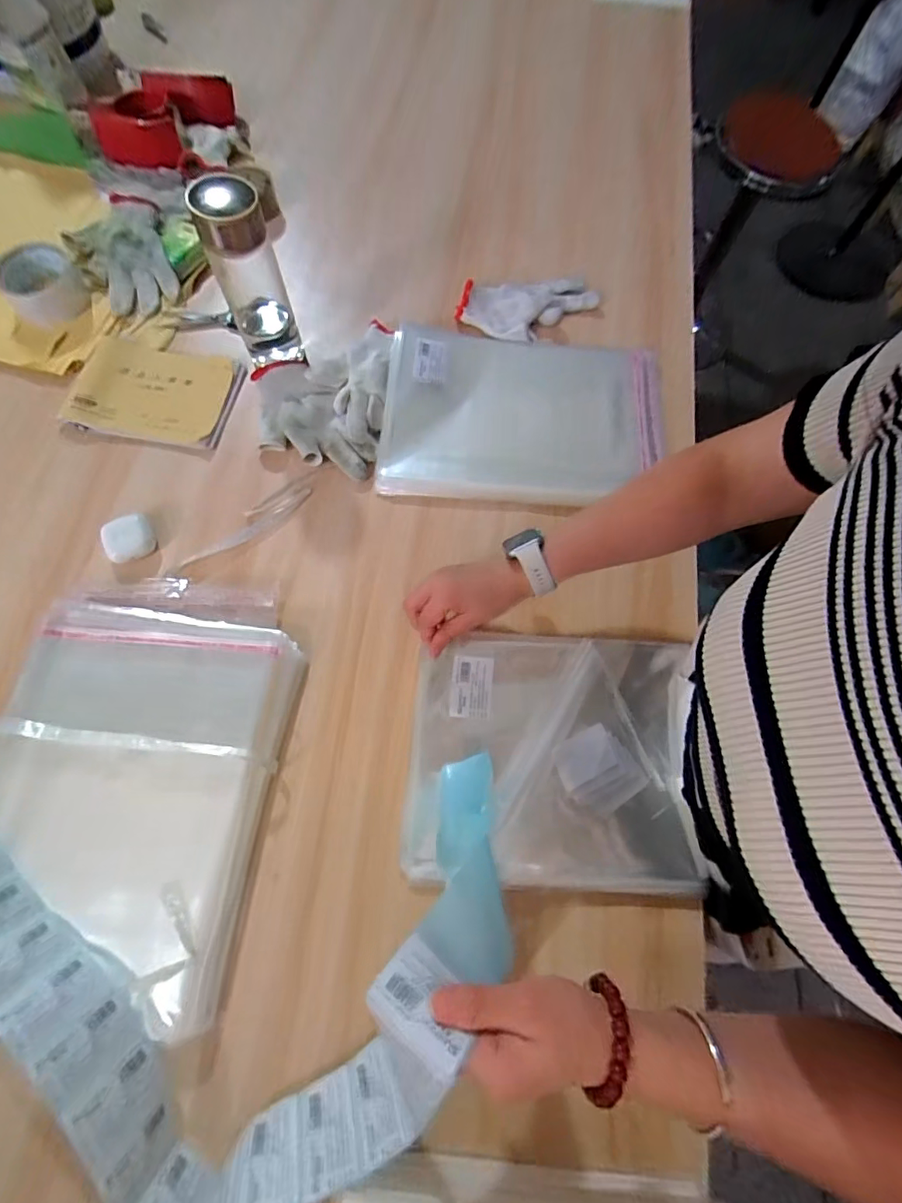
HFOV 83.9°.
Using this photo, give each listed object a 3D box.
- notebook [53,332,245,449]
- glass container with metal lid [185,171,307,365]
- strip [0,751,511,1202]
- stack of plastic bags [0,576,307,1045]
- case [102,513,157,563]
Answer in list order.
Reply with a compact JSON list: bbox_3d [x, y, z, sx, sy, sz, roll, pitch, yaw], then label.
[{"bbox_3d":[-0.356,-0.257,0.608,0.180,0.016,0.134,10,71,2],"label":"notebook"},{"bbox_3d":[-0.217,-0.345,0.552,0.068,0.194,0.058,-19,72,-8],"label":"glass container with metal lid"},{"bbox_3d":[-0.209,0.270,0.340,0.508,0.159,0.279,-3,71,-3],"label":"strip"},{"bbox_3d":[-0.287,0.150,0.452,0.246,0.037,0.366,8,71,1],"label":"stack of plastic bags"},{"bbox_3d":[-0.346,-0.068,0.535,0.049,0.020,0.043,-30,74,-11],"label":"case"}]

